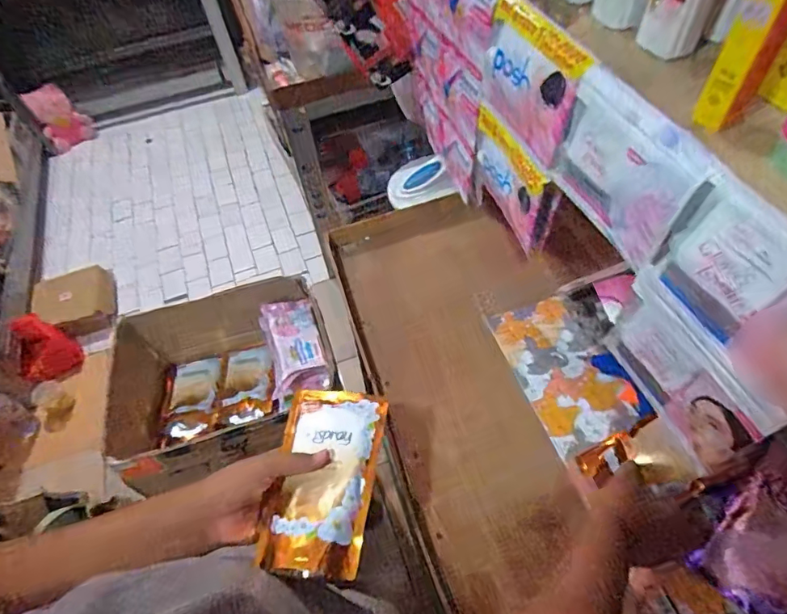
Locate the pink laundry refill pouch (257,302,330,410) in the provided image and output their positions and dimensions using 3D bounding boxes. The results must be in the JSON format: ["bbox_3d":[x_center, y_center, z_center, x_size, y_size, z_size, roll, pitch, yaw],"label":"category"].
[{"bbox_3d":[-0.188,0.076,0.856,0.114,0.058,0.211,-17,54,-7],"label":"pink laundry refill pouch"}]

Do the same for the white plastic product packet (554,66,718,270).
[{"bbox_3d":[0.148,-0.088,0.304,0.018,0.081,0.112,-16,54,-7],"label":"white plastic product packet"}]

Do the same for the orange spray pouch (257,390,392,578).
[{"bbox_3d":[-0.073,0.172,0.494,0.105,0.037,0.193,2,54,7],"label":"orange spray pouch"}]

